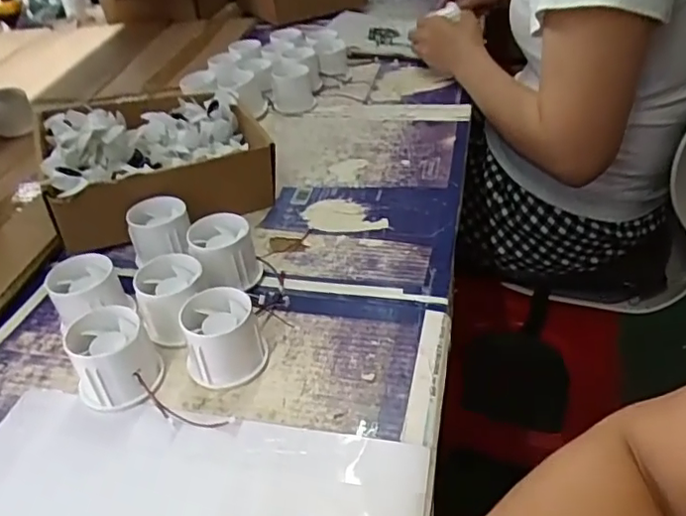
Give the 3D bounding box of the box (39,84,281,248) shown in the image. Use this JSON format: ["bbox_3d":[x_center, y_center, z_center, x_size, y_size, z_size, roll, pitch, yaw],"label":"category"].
[{"bbox_3d":[-0.193,-0.106,0.599,0.204,0.089,0.191,-18,40,-16],"label":"box"}]

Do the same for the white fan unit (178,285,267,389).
[{"bbox_3d":[-0.086,0.056,0.414,0.056,0.048,0.058,-13,39,-10],"label":"white fan unit"}]

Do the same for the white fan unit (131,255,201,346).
[{"bbox_3d":[-0.132,0.035,0.443,0.056,0.047,0.059,1,39,7],"label":"white fan unit"}]

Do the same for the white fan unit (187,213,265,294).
[{"bbox_3d":[-0.099,-0.003,0.479,0.051,0.046,0.054,-15,39,-12],"label":"white fan unit"}]

